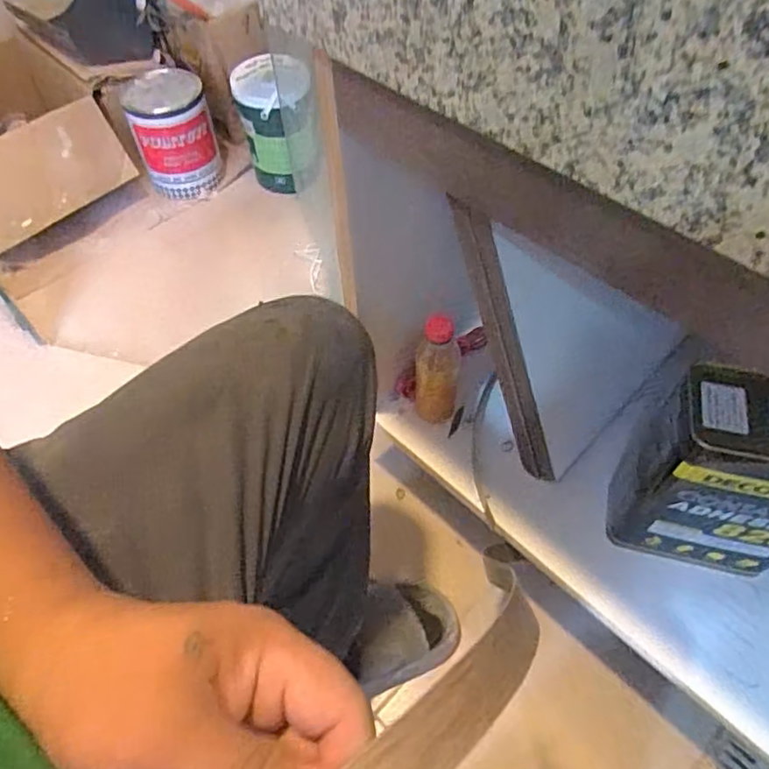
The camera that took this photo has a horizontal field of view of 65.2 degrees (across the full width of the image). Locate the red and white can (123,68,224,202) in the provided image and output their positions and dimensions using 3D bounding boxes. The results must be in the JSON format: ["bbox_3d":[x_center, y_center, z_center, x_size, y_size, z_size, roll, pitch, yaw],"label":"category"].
[{"bbox_3d":[-0.452,-0.540,1.293,0.154,0.205,0.166,-1,56,1],"label":"red and white can"}]

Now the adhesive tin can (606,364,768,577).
[{"bbox_3d":[0.336,0.101,0.594,0.172,0.259,0.087,11,57,9],"label":"adhesive tin can"}]

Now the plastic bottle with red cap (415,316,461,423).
[{"bbox_3d":[0.058,-0.018,0.708,0.060,0.190,0.050,7,56,6],"label":"plastic bottle with red cap"}]

